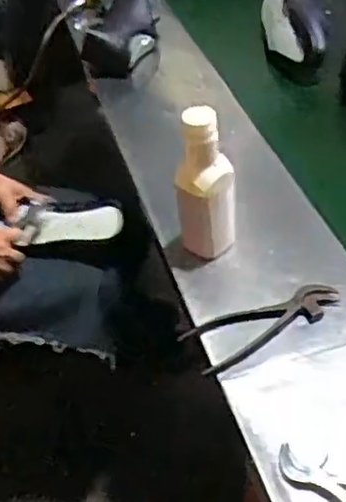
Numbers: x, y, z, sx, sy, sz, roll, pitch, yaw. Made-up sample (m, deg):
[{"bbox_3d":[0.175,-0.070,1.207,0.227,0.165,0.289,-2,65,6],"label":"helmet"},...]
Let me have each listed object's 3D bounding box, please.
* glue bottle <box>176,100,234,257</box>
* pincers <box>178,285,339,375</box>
[{"bbox_3d":[0.042,-0.090,0.858,0.075,0.212,0.071,-5,43,0],"label":"glue bottle"},{"bbox_3d":[0.111,0.083,0.815,0.191,0.016,0.064,-19,45,-14],"label":"pincers"}]

